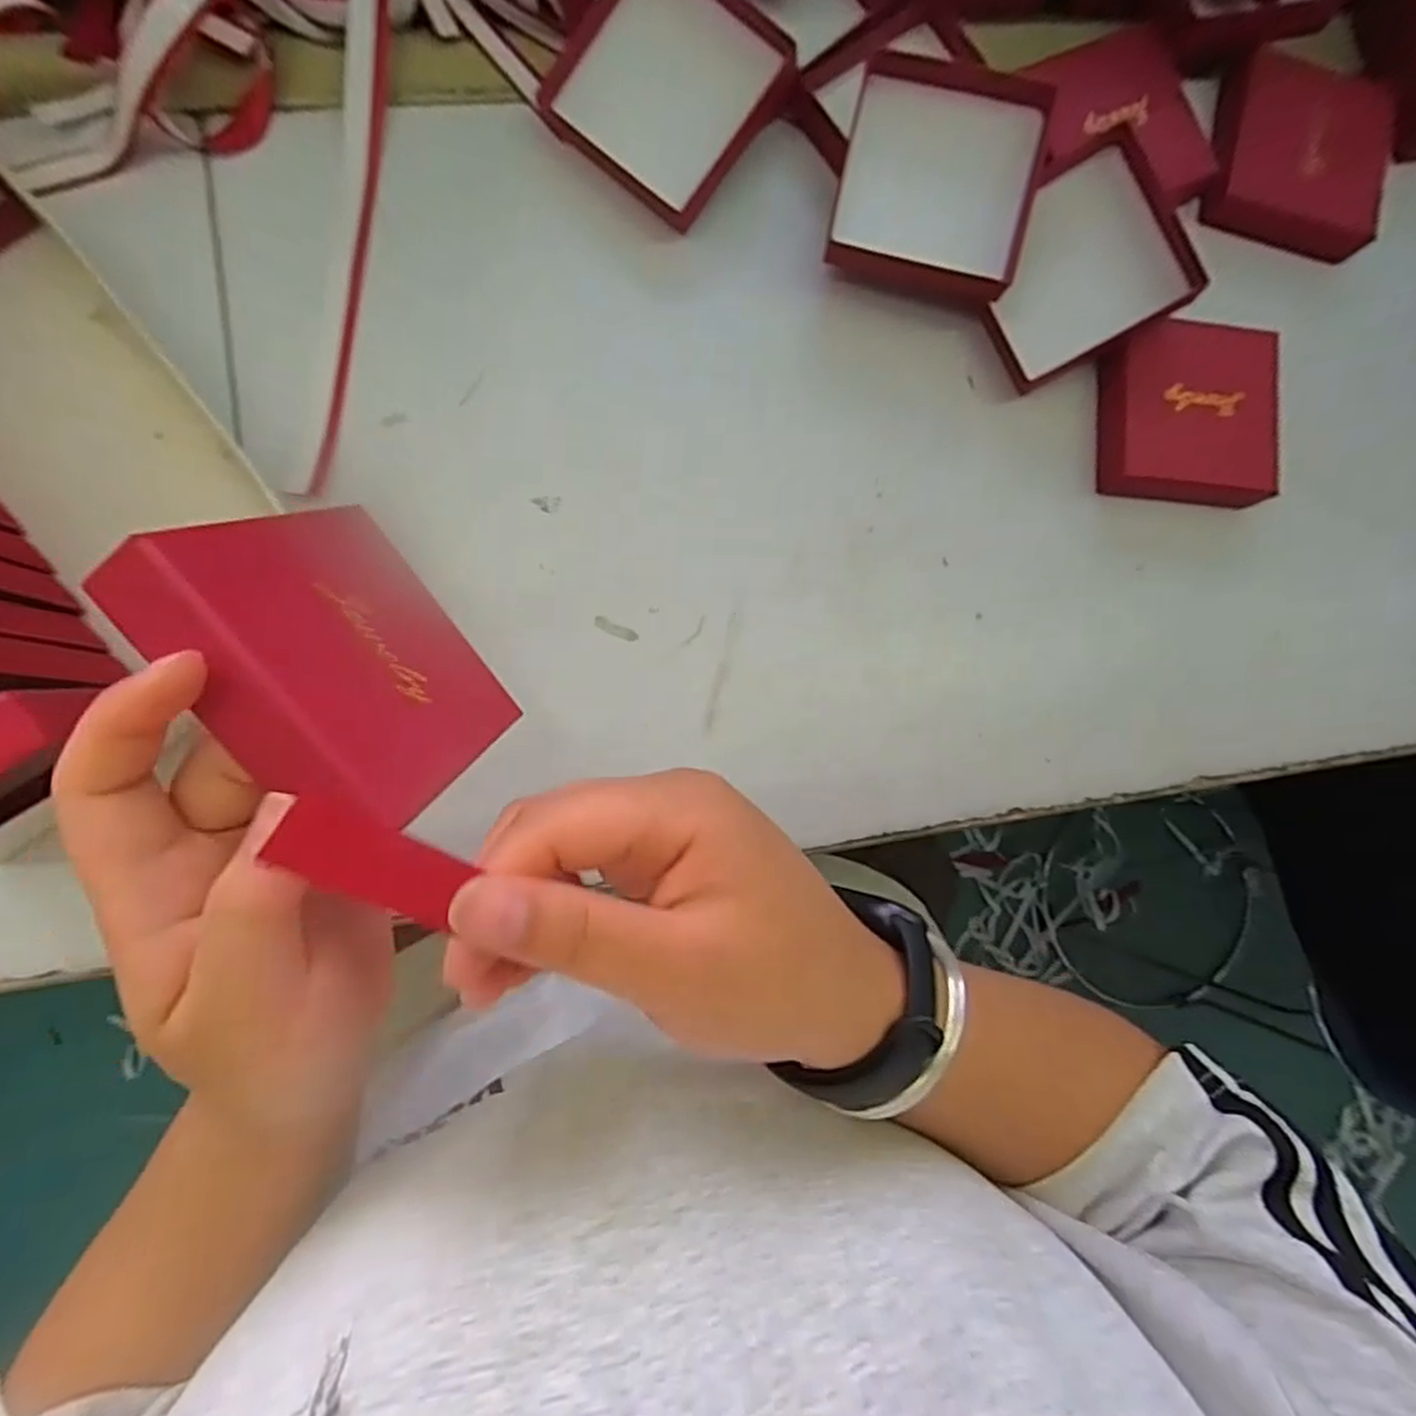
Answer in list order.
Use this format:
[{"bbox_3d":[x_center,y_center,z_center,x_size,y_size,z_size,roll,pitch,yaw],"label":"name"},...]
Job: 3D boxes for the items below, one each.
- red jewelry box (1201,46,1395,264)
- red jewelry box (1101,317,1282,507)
[{"bbox_3d":[0.320,-0.298,0.394,0.086,0.025,0.087,16,88,-6],"label":"red jewelry box"},{"bbox_3d":[0.253,-0.153,0.384,0.088,0.024,0.087,3,86,-6],"label":"red jewelry box"}]

